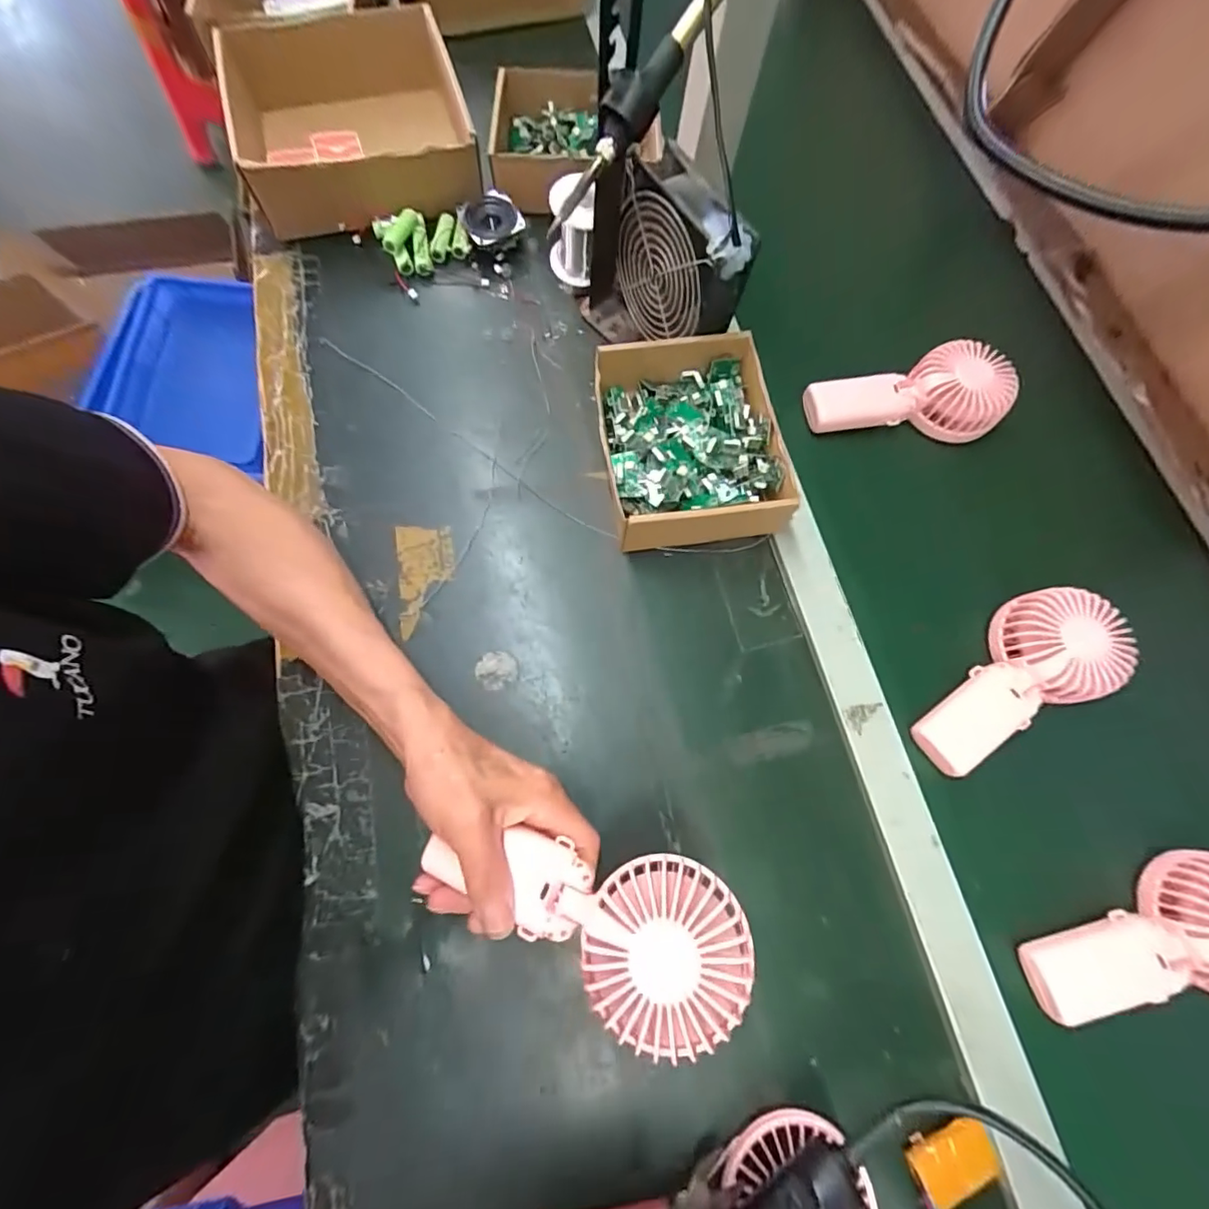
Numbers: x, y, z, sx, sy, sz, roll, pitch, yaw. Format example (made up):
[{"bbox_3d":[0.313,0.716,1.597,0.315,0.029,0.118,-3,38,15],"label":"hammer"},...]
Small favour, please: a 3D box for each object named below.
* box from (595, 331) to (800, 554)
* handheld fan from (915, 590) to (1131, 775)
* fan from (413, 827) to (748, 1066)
[{"bbox_3d":[0.070,-0.136,0.438,0.141,0.059,0.166,-6,72,-6],"label":"box"},{"bbox_3d":[0.313,0.053,0.398,0.174,0.035,0.083,-27,75,-12],"label":"handheld fan"},{"bbox_3d":[-0.014,0.165,0.282,0.177,0.026,0.080,14,70,19],"label":"fan"}]

